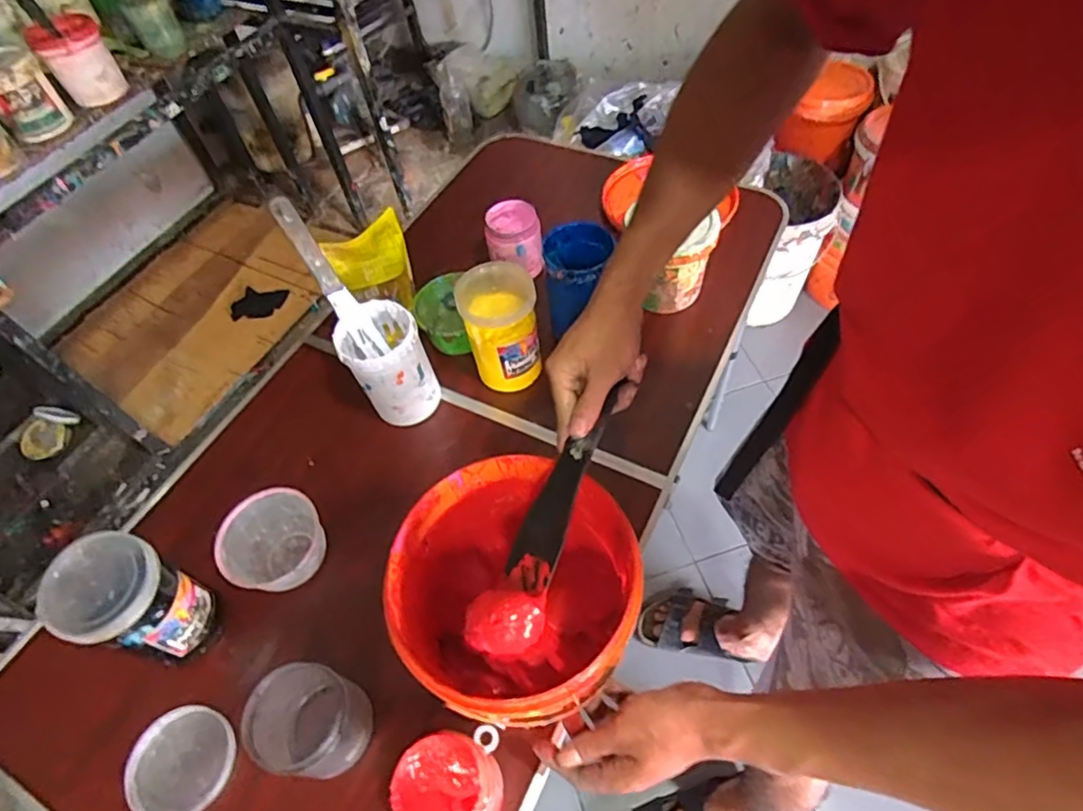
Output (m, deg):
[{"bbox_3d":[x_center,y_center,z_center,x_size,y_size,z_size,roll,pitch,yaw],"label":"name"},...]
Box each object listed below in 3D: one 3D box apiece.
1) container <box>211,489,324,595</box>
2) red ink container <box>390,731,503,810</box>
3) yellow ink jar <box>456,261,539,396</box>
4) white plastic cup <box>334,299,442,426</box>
[{"bbox_3d":[-0.312,0.165,0.696,0.110,0.068,0.110,-20,57,-8],"label":"container"},{"bbox_3d":[-0.080,0.344,0.529,0.081,0.091,0.084,-22,57,-9],"label":"red ink container"},{"bbox_3d":[-0.051,-0.100,0.792,0.097,0.146,0.094,-14,56,-4],"label":"yellow ink jar"},{"bbox_3d":[-0.200,-0.053,0.774,0.095,0.144,0.101,-3,56,4],"label":"white plastic cup"}]

